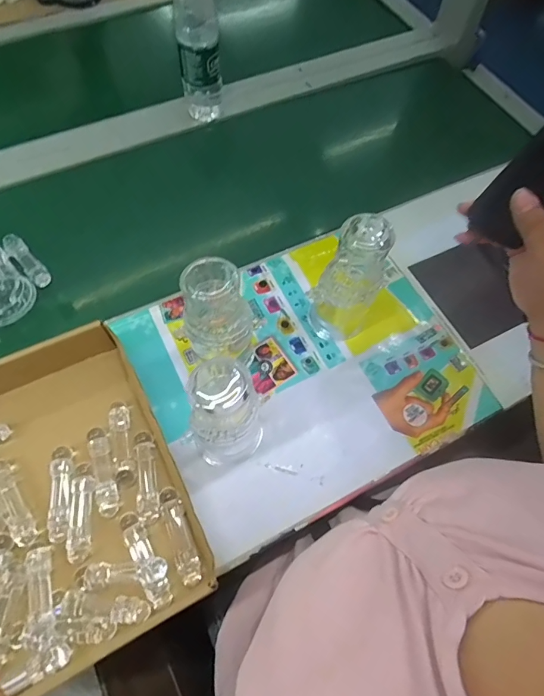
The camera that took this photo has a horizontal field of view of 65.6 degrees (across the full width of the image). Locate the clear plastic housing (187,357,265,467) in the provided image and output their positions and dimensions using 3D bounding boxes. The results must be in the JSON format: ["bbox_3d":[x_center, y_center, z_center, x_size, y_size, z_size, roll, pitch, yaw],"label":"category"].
[{"bbox_3d":[-0.042,0.069,0.415,0.064,0.190,0.053,-2,64,-4],"label":"clear plastic housing"}]

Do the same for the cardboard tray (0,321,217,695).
[{"bbox_3d":[-0.369,0.206,0.405,0.542,0.074,0.328,-23,67,-13],"label":"cardboard tray"}]

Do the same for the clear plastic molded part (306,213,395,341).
[{"bbox_3d":[0.090,-0.076,0.488,0.071,0.181,0.055,27,65,11],"label":"clear plastic molded part"}]

